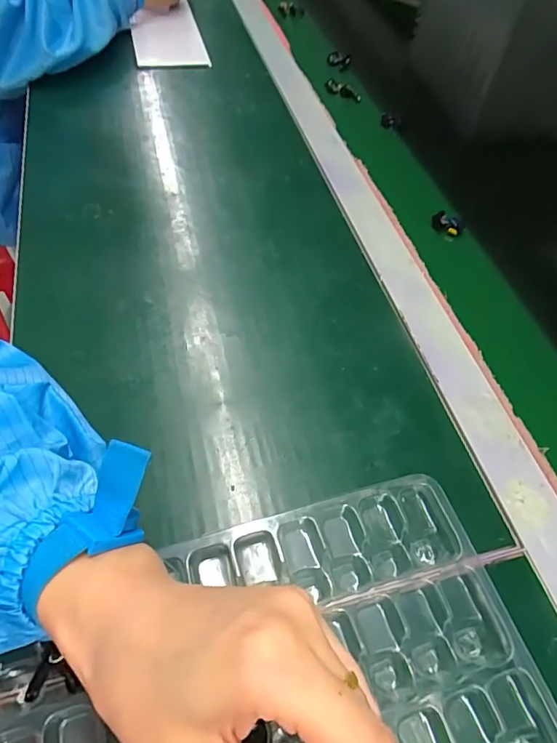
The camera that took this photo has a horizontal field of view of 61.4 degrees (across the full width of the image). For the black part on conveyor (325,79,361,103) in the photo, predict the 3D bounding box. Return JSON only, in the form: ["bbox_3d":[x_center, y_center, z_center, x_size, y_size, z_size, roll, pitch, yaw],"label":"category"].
[{"bbox_3d":[0.085,-0.364,0.610,0.050,0.017,0.008,23,56,-3],"label":"black part on conveyor"}]

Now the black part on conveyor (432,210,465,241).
[{"bbox_3d":[0.170,-0.146,0.470,0.032,0.019,0.015,29,58,16],"label":"black part on conveyor"}]

